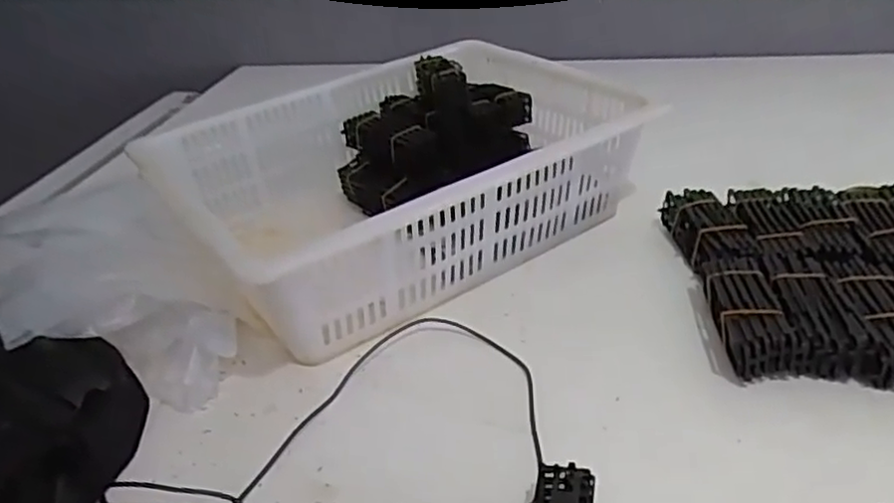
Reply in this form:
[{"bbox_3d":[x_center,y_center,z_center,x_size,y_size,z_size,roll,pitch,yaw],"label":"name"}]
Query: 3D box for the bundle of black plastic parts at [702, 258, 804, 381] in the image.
[{"bbox_3d":[0.256,0.056,0.603,0.055,0.047,0.133,-3,33,4],"label":"bundle of black plastic parts"}]

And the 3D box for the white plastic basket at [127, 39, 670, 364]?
[{"bbox_3d":[-0.056,-0.088,0.790,0.475,0.129,0.365,-24,37,-27],"label":"white plastic basket"}]

